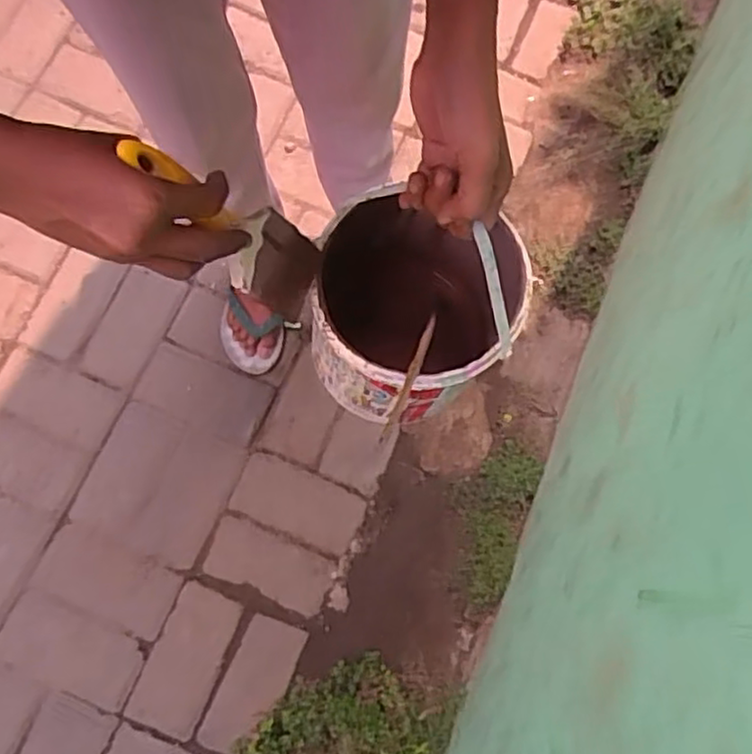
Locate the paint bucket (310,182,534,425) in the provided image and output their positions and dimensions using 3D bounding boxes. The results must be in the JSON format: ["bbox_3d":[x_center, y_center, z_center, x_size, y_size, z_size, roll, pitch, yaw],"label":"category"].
[{"bbox_3d":[0.032,-0.067,0.619,0.185,0.276,0.176,0,74,-1],"label":"paint bucket"}]

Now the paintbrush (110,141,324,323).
[{"bbox_3d":[-0.093,-0.093,0.469,0.012,0.202,0.063,15,84,25],"label":"paintbrush"}]

